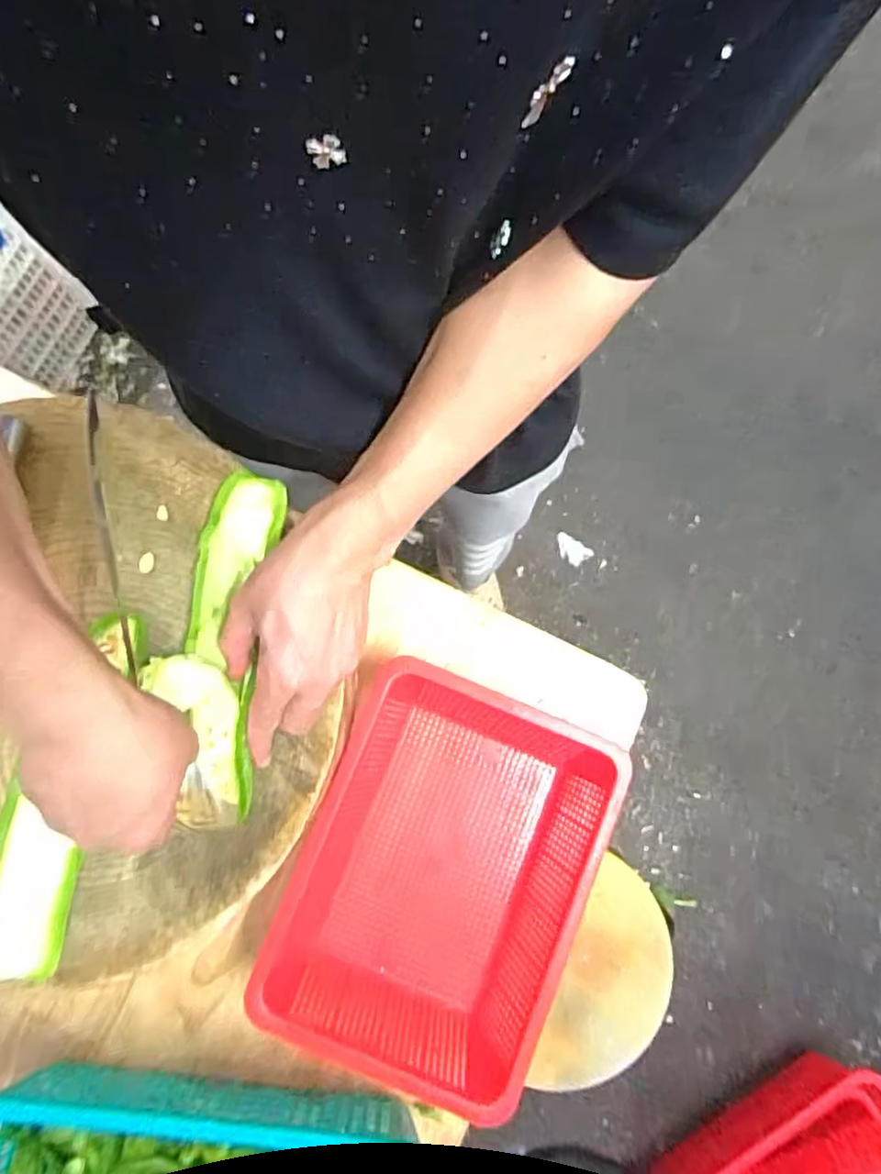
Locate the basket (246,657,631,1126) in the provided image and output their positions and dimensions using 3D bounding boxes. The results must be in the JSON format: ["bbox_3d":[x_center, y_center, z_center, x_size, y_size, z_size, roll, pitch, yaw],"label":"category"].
[{"bbox_3d":[0.001,0.245,0.530,0.220,0.101,0.304,22,81,2],"label":"basket"}]

